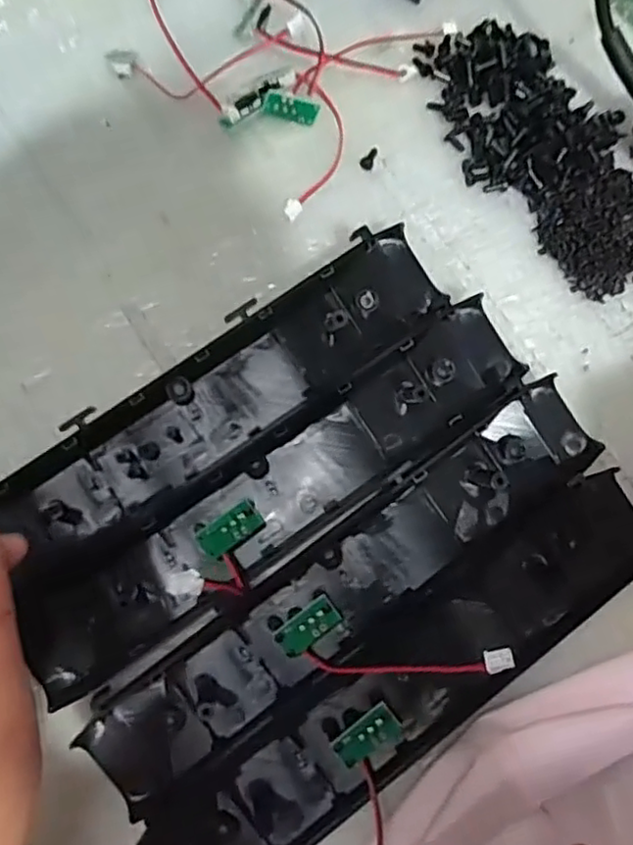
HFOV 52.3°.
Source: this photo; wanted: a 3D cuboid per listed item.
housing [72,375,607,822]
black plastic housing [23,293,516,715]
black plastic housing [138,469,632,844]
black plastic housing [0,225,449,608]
[{"bbox_3d":[0.017,0.077,0.306,0.272,0.022,0.050,-36,79,-7],"label":"housing"},{"bbox_3d":[-0.018,0.033,0.310,0.272,0.019,0.050,-34,79,-7],"label":"black plastic housing"},{"bbox_3d":[0.046,0.126,0.297,0.274,0.024,0.051,-36,79,-7],"label":"black plastic housing"},{"bbox_3d":[-0.044,-0.010,0.319,0.245,0.027,0.059,-36,79,-8],"label":"black plastic housing"}]

